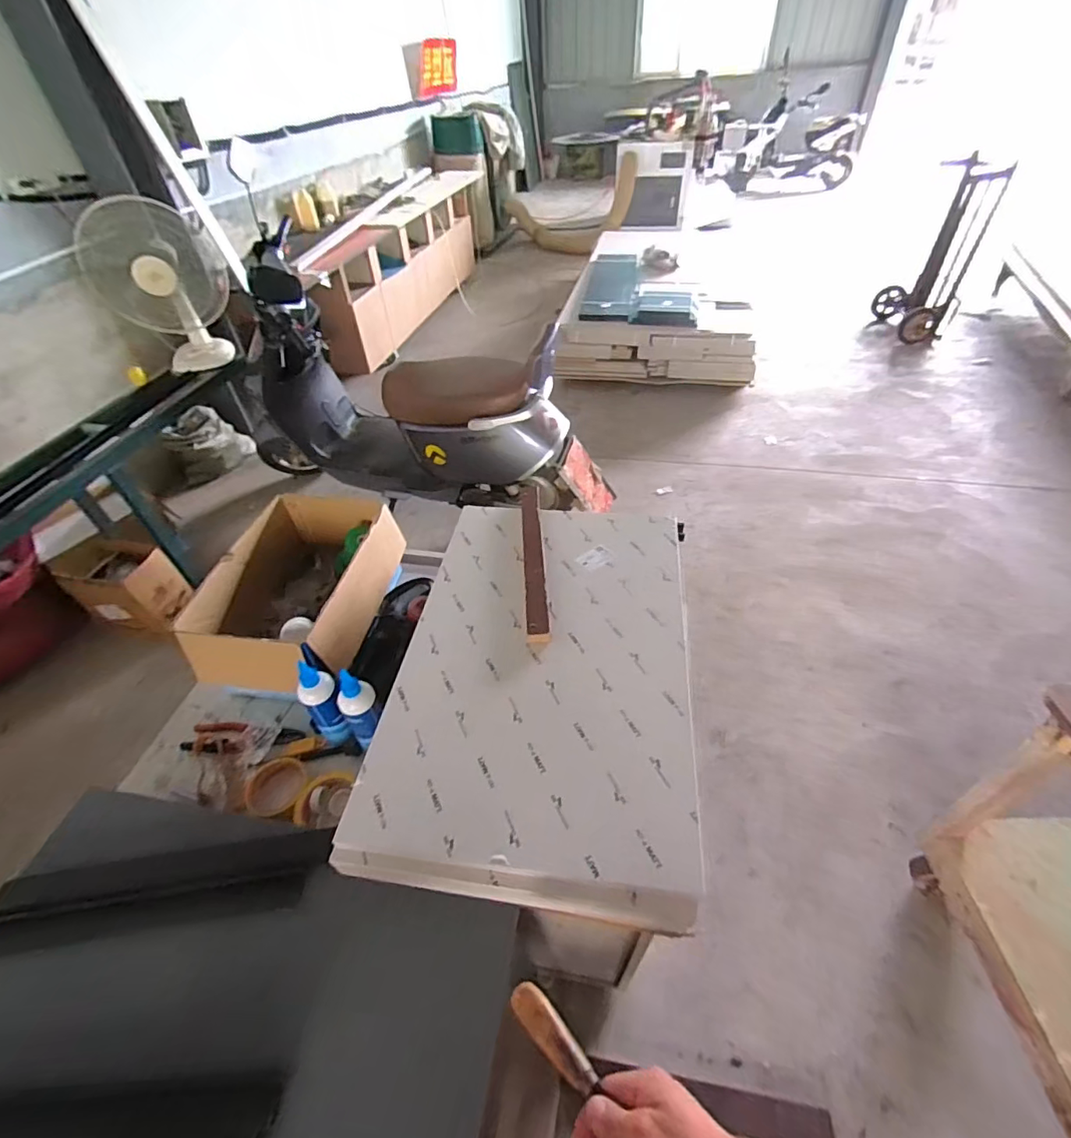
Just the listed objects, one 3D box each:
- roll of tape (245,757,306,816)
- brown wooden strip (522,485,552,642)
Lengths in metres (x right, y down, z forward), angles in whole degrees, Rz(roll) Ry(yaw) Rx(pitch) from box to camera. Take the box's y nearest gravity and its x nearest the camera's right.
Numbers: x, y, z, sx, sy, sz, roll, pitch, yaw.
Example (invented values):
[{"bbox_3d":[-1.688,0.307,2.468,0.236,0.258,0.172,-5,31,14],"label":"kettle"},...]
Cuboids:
[{"bbox_3d":[-0.364,0.305,0.730,0.077,0.018,0.084,-1,45,1],"label":"roll of tape"},{"bbox_3d":[-0.002,-0.023,0.798,0.033,0.027,0.315,-3,45,0],"label":"brown wooden strip"}]

